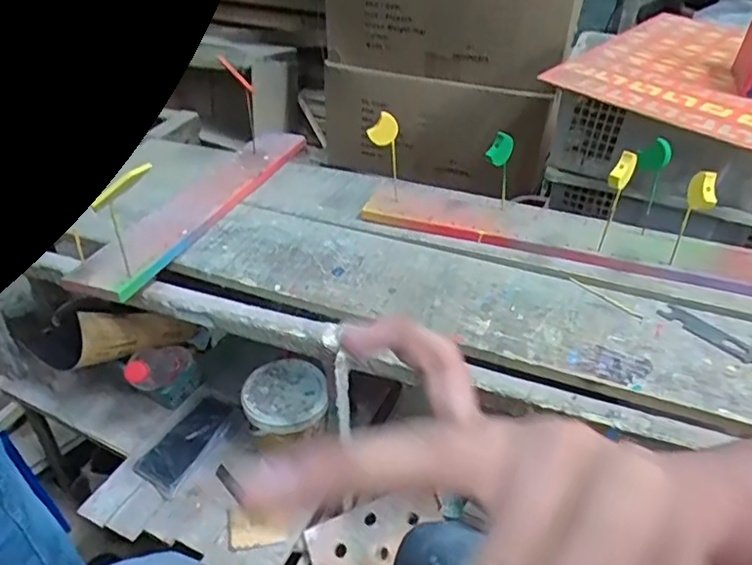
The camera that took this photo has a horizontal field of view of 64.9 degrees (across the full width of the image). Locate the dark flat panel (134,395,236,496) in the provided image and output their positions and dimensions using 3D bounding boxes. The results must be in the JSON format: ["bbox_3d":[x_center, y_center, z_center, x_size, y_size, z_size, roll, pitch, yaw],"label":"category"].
[{"bbox_3d":[-0.300,0.249,0.940,0.081,0.016,0.168,20,50,20],"label":"dark flat panel"}]

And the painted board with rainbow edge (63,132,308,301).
[{"bbox_3d":[-0.269,-0.137,0.926,0.106,0.023,0.511,11,36,13],"label":"painted board with rainbow edge"}]

